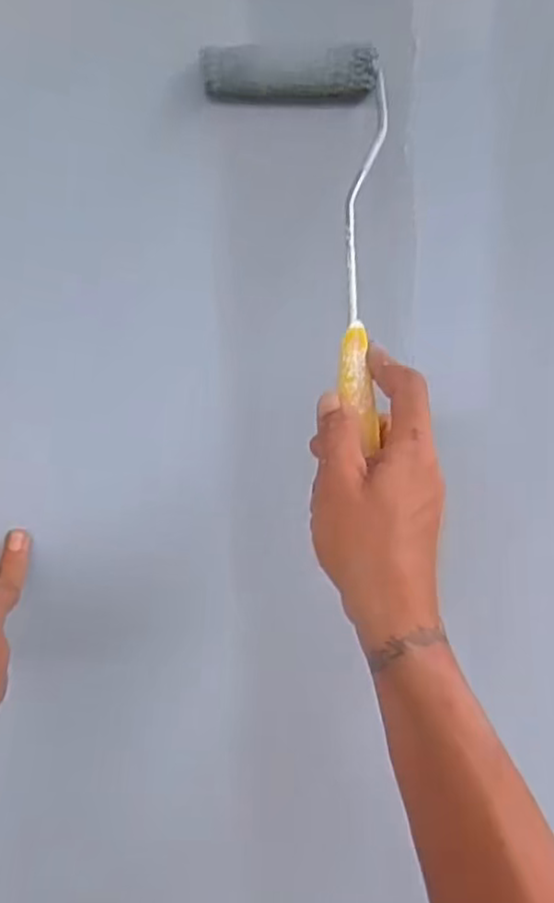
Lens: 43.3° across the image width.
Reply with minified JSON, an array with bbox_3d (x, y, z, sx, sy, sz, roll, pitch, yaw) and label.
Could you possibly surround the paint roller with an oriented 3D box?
[{"bbox_3d":[0.015,-0.126,0.409,0.108,0.247,0.045,-2,-14,2],"label":"paint roller"}]

